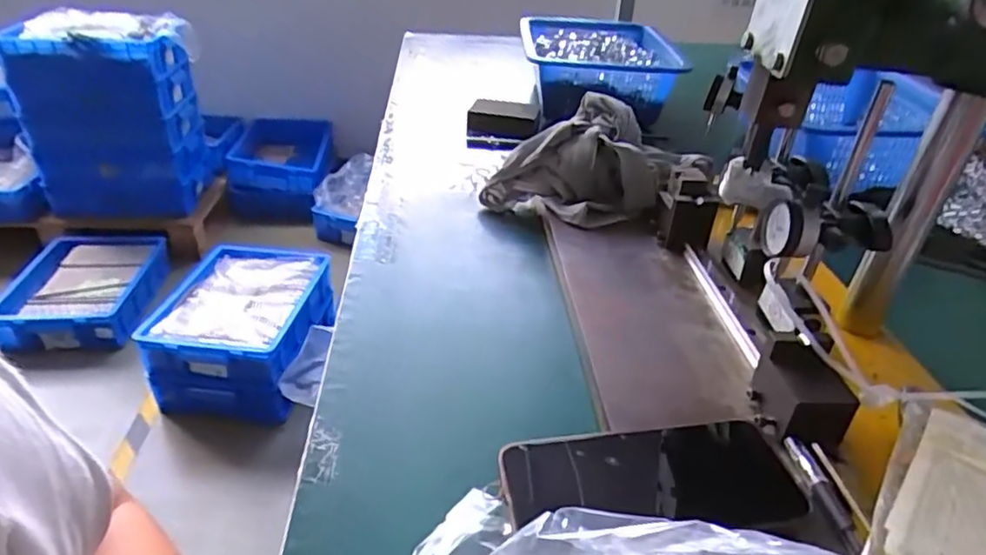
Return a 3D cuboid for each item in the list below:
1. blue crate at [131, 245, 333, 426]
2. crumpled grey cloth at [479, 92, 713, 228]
[{"bbox_3d":[-0.602,0.129,1.583,0.357,0.217,0.432,7,32,6],"label":"blue crate"},{"bbox_3d":[0.111,-0.116,0.691,0.186,0.100,0.157,29,40,35],"label":"crumpled grey cloth"}]

